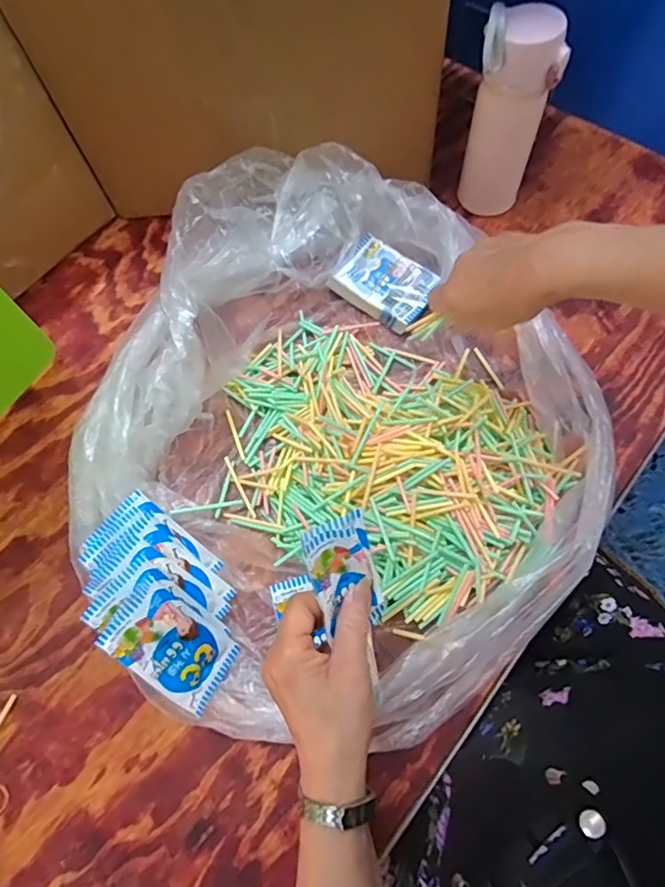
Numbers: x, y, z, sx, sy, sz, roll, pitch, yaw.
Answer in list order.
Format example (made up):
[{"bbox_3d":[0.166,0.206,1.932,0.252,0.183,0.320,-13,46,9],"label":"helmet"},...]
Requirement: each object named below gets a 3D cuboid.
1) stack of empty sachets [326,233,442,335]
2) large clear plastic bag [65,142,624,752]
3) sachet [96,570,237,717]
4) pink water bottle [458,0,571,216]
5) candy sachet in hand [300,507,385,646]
[{"bbox_3d":[0.059,-0.173,0.585,0.103,0.027,0.071,35,75,16],"label":"stack of empty sachets"},{"bbox_3d":[-0.020,-0.025,0.495,0.478,0.106,0.519,-36,72,-11],"label":"large clear plastic bag"},{"bbox_3d":[-0.127,0.164,0.437,0.102,0.013,0.066,47,53,-18],"label":"sachet"},{"bbox_3d":[0.181,-0.335,0.561,0.075,0.195,0.064,25,72,13],"label":"pink water bottle"},{"bbox_3d":[0.008,0.088,0.355,0.049,0.013,0.077,-19,106,-26],"label":"candy sachet in hand"}]

